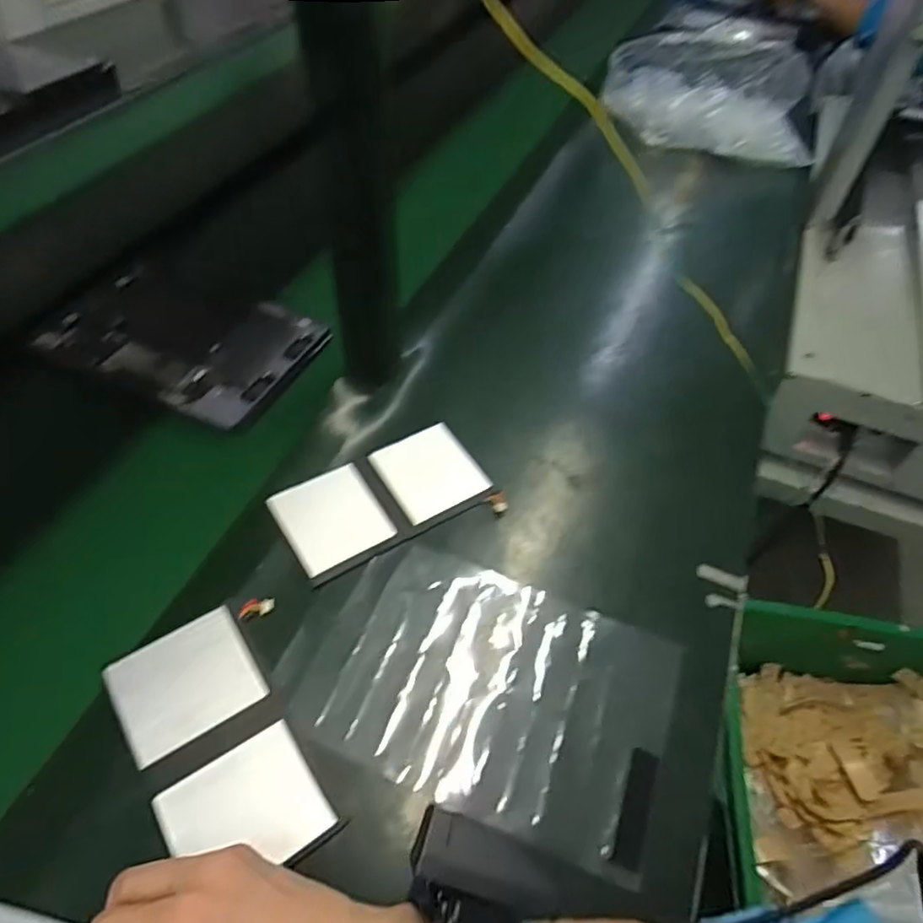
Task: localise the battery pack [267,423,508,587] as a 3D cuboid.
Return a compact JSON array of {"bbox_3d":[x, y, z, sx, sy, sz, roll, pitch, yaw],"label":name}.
[{"bbox_3d":[-0.062,0.031,0.523,0.171,0.009,0.101,-25,57,-21],"label":"battery pack"}]

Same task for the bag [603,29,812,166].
[{"bbox_3d":[0.369,-0.556,0.943,0.334,0.117,0.143,27,55,17],"label":"bag"}]

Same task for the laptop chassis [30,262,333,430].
[{"bbox_3d":[-0.286,-0.132,0.633,0.269,0.009,0.165,21,53,13],"label":"laptop chassis"}]

